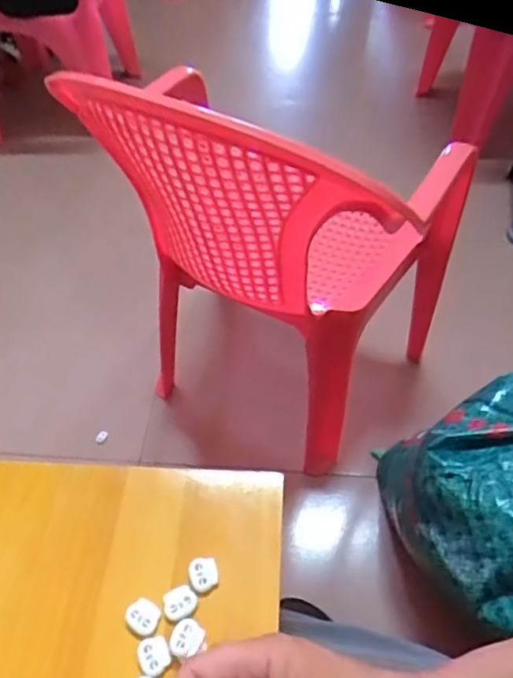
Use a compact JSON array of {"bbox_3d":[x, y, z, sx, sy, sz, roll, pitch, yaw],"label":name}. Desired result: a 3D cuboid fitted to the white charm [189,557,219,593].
[{"bbox_3d":[-0.036,0.162,0.412,0.019,0.004,0.022,-10,51,-6],"label":"white charm"}]

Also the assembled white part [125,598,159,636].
[{"bbox_3d":[-0.075,0.185,0.397,0.021,0.007,0.019,26,56,21],"label":"assembled white part"}]

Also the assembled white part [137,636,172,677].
[{"bbox_3d":[-0.065,0.202,0.381,0.019,0.004,0.021,-22,53,-15],"label":"assembled white part"}]

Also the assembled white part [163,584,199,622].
[{"bbox_3d":[-0.051,0.176,0.401,0.022,0.004,0.021,-23,54,-16],"label":"assembled white part"}]

